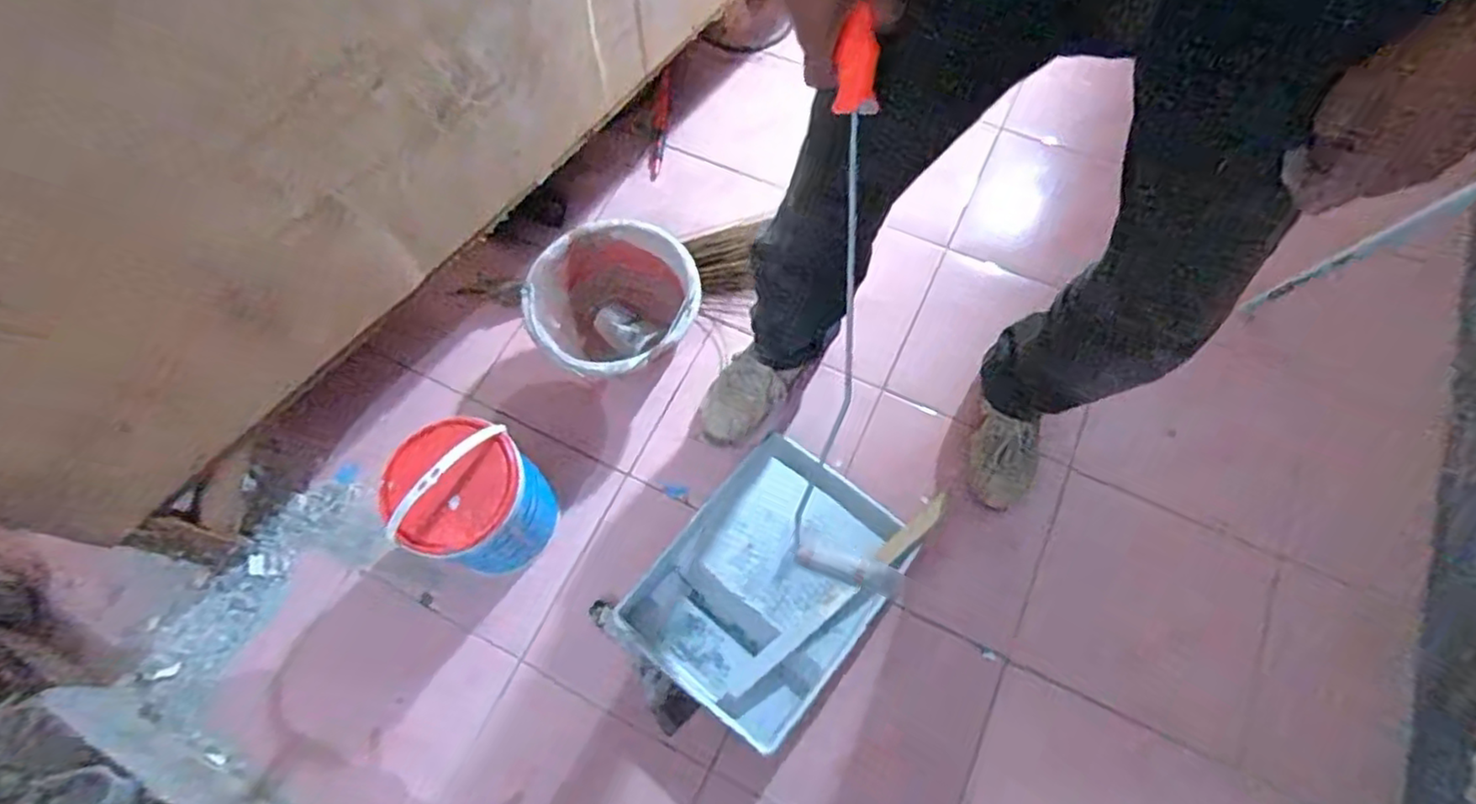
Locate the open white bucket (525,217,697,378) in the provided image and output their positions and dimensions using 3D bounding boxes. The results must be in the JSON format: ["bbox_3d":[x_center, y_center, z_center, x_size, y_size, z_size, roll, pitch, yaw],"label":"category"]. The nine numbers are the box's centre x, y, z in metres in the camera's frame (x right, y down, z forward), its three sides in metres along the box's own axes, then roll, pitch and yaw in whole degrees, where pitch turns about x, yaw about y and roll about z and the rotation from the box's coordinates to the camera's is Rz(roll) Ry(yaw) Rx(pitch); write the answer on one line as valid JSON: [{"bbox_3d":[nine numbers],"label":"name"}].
[{"bbox_3d":[-0.184,-0.139,1.050,0.242,0.177,0.239,-1,66,3],"label":"open white bucket"}]

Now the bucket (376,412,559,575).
[{"bbox_3d":[-0.359,0.125,0.897,0.169,0.279,0.167,-1,66,3],"label":"bucket"}]

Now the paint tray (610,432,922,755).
[{"bbox_3d":[0.044,0.252,0.941,0.273,0.062,0.350,38,73,18],"label":"paint tray"}]

